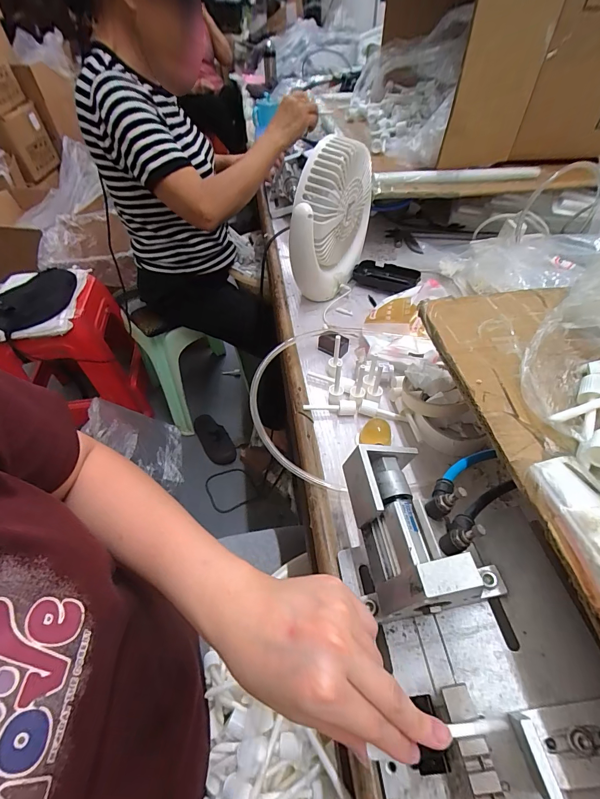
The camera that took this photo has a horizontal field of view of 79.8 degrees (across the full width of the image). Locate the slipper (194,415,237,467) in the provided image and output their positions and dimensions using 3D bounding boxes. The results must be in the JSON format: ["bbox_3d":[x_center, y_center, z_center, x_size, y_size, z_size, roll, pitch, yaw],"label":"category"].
[{"bbox_3d":[-0.299,0.136,1.244,0.090,0.056,0.218,-30,55,-22],"label":"slipper"}]

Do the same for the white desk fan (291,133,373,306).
[{"bbox_3d":[0.050,-0.276,0.556,0.080,0.204,0.189,17,52,15],"label":"white desk fan"}]

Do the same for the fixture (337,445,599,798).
[{"bbox_3d":[0.116,0.185,0.225,0.137,0.096,0.344,-5,50,-3],"label":"fixture"}]

